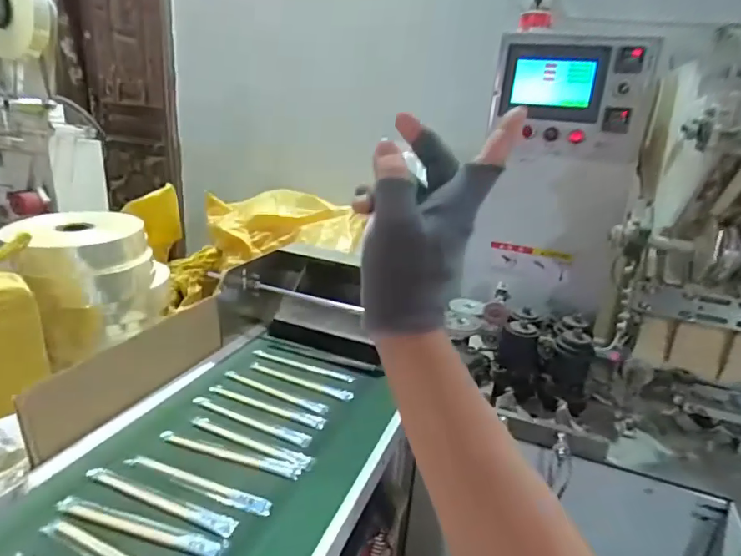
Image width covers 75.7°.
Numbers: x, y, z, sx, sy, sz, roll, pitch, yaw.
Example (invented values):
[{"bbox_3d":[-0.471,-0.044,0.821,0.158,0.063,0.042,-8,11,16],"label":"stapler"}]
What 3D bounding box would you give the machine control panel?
[{"bbox_3d":[0.411,-0.382,0.991,0.302,0.232,0.054,10,19,13],"label":"machine control panel"}]

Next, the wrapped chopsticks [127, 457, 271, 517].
[{"bbox_3d":[-0.237,0.282,0.647,0.218,0.009,0.028,11,19,15],"label":"wrapped chopsticks"}]

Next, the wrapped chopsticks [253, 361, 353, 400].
[{"bbox_3d":[-0.135,0.195,0.906,0.224,0.010,0.027,14,20,23],"label":"wrapped chopsticks"}]

